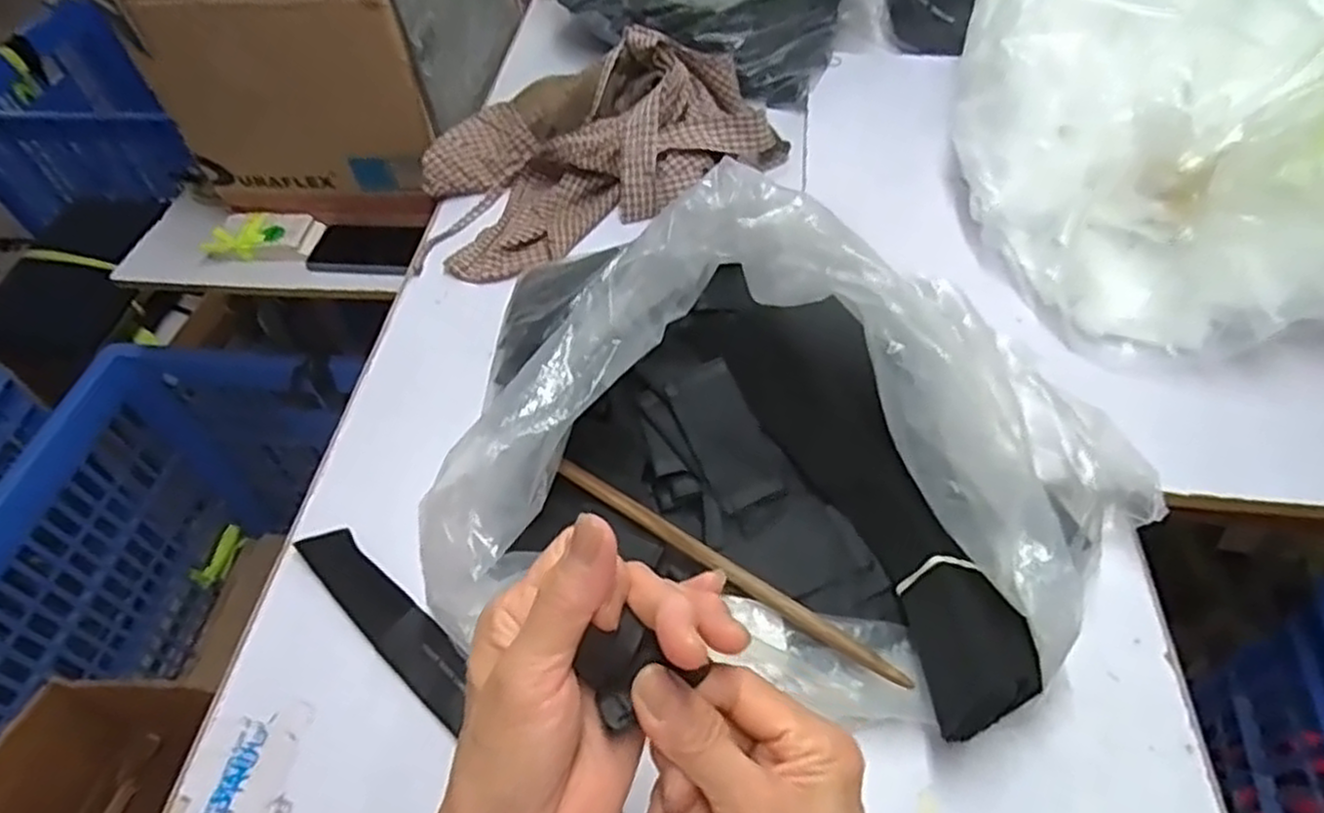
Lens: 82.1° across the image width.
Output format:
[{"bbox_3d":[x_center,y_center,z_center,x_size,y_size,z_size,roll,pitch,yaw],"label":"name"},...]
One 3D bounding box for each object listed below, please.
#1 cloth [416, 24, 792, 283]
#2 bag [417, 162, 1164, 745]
[{"bbox_3d":[-0.073,-0.288,0.795,0.378,0.108,0.219,-20,53,-12],"label":"cloth"},{"bbox_3d":[0.092,0.041,0.474,0.356,0.191,0.286,27,58,24],"label":"bag"}]

